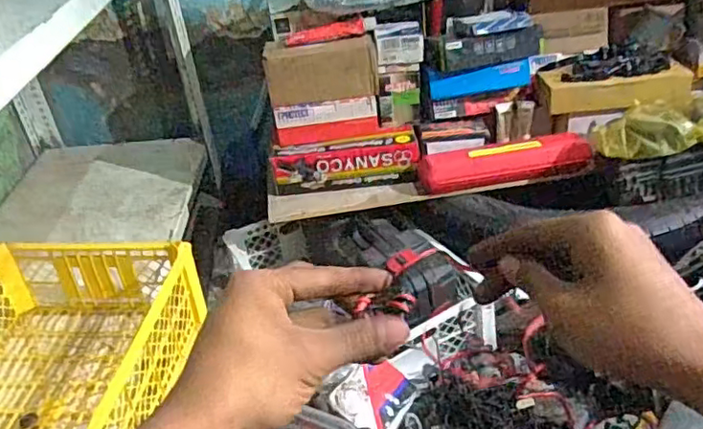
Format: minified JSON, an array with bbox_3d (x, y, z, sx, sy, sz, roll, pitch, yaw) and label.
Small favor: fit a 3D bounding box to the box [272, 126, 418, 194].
[{"bbox_3d":[-0.012,-0.092,1.089,0.263,0.076,0.076,-9,34,-4],"label":"box"}]

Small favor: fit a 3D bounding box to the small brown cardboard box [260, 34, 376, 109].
[{"bbox_3d":[-0.053,-0.251,1.038,0.186,0.096,0.064,-9,34,-5],"label":"small brown cardboard box"}]

